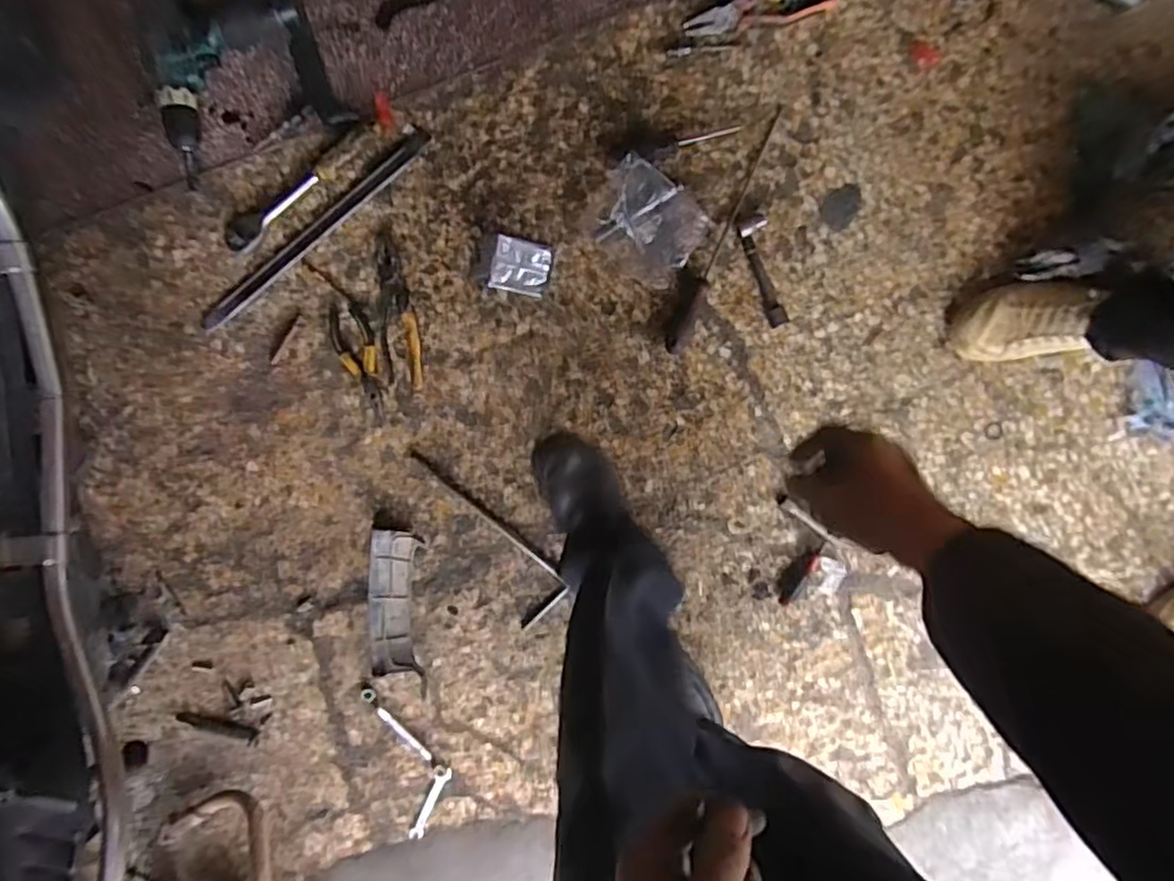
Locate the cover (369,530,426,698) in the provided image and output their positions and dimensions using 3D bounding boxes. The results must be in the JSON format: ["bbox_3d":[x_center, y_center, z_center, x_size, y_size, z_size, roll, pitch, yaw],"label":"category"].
[{"bbox_3d":[-0.263,0.230,0.894,0.077,0.032,0.210,0,96,-2],"label":"cover"}]

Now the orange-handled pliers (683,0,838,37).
[{"bbox_3d":[0.228,-0.556,0.836,0.201,0.019,0.050,-20,96,0],"label":"orange-handled pliers"}]

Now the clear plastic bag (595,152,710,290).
[{"bbox_3d":[0.083,-0.283,0.856,0.131,0.027,0.122,33,94,-5],"label":"clear plastic bag"}]

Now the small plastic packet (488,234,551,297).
[{"bbox_3d":[-0.088,-0.231,0.861,0.076,0.013,0.068,9,102,-24],"label":"small plastic packet"}]

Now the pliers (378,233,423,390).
[{"bbox_3d":[-0.249,-0.169,0.858,0.051,0.013,0.198,-2,96,-2],"label":"pliers"}]

